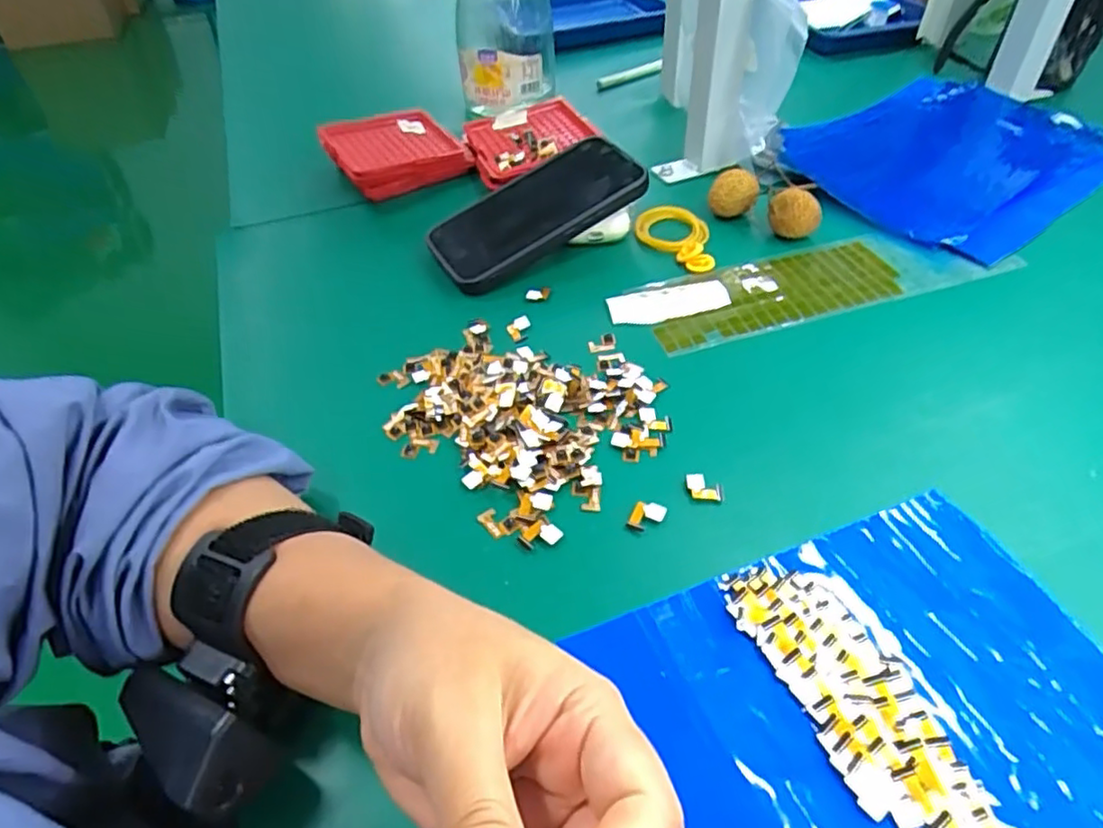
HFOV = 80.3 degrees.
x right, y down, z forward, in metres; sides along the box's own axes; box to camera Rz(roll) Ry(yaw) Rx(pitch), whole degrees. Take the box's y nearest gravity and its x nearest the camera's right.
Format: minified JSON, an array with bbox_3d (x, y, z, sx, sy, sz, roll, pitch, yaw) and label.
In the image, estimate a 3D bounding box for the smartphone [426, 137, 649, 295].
[{"bbox_3d":[-0.015,-0.149,0.478,0.154,0.017,0.084,-31,52,-7],"label":"smartphone"}]

